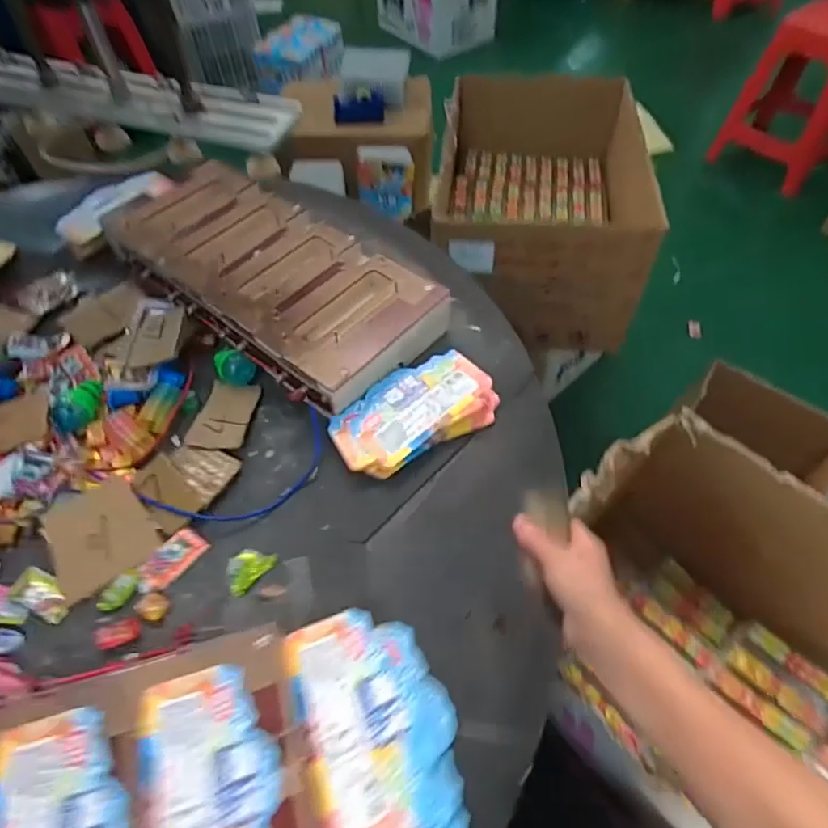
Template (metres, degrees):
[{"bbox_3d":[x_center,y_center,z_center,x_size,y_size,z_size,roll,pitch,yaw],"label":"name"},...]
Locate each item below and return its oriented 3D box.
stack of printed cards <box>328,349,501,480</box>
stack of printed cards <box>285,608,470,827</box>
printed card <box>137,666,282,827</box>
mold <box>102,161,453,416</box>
[{"bbox_3d":[0.000,-0.003,0.555,0.167,0.026,0.089,-29,59,-16],"label":"stack of printed cards"},{"bbox_3d":[-0.021,0.224,0.389,0.107,0.020,0.167,-9,55,-25],"label":"stack of printed cards"},{"bbox_3d":[-0.126,0.234,0.337,0.080,0.010,0.140,-16,55,-7],"label":"printed card"},{"bbox_3d":[-0.186,-0.179,0.648,0.430,0.037,0.192,36,64,23],"label":"mold"}]

